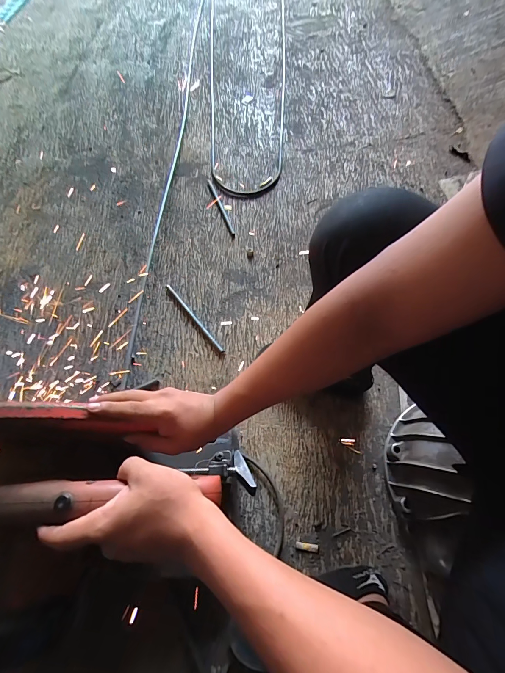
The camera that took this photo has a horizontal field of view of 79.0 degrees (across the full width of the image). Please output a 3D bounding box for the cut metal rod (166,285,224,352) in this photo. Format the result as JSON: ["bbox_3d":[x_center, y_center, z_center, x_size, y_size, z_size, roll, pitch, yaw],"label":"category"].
[{"bbox_3d":[-0.152,-0.052,0.797,0.011,0.008,0.246,-36,68,-14],"label":"cut metal rod"}]

